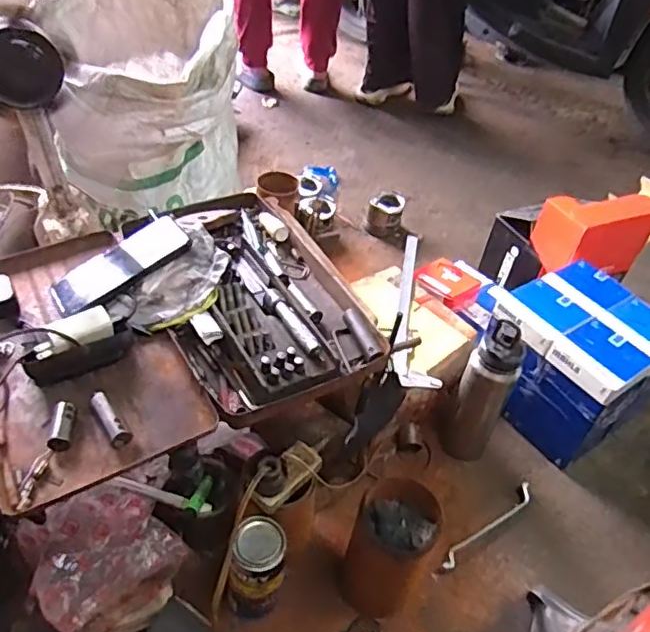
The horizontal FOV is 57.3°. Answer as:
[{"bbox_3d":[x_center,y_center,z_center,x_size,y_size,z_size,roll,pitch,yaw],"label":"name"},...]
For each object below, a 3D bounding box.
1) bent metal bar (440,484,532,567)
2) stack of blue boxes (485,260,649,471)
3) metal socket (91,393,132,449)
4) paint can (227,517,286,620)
[{"bbox_3d":[0.259,0.324,0.925,0.217,0.021,0.025,-27,53,-32],"label":"bent metal bar"},{"bbox_3d":[0.446,0.082,1.078,0.244,0.220,0.239,-21,50,-28],"label":"stack of blue boxes"},{"bbox_3d":[-0.211,0.100,0.583,0.019,0.021,0.059,-33,63,-16],"label":"metal socket"},{"bbox_3d":[-0.087,0.327,0.767,0.065,0.143,0.068,4,43,-4],"label":"paint can"}]

